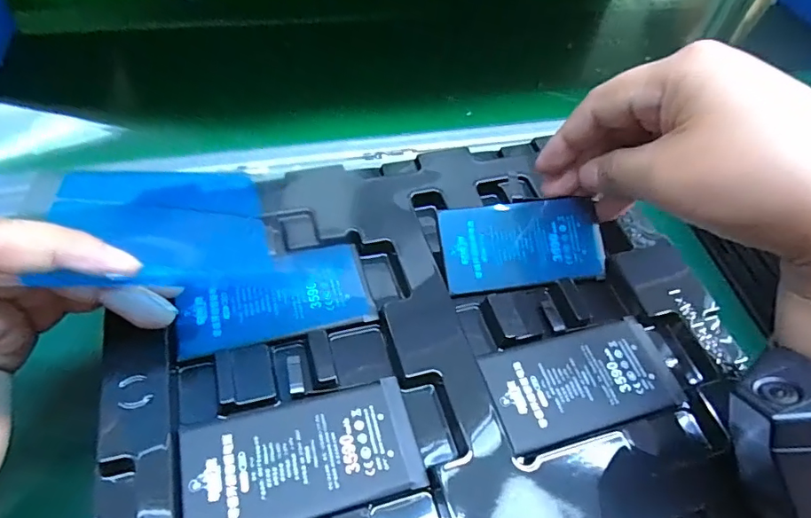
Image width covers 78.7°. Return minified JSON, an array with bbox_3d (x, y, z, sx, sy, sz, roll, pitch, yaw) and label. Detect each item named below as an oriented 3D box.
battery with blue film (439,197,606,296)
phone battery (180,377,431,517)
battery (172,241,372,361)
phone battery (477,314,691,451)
[{"bbox_3d":[0.061,-0.008,0.252,0.085,0.004,0.044,-6,78,-11],"label":"battery with blue film"},{"bbox_3d":[-0.038,0.074,0.186,0.085,0.005,0.044,-11,55,-15],"label":"phone battery"},{"bbox_3d":[-0.059,0.018,0.226,0.084,0.006,0.043,-13,56,-17],"label":"battery"},{"bbox_3d":[0.079,0.053,0.220,0.084,0.004,0.044,-11,55,-15],"label":"phone battery"}]

